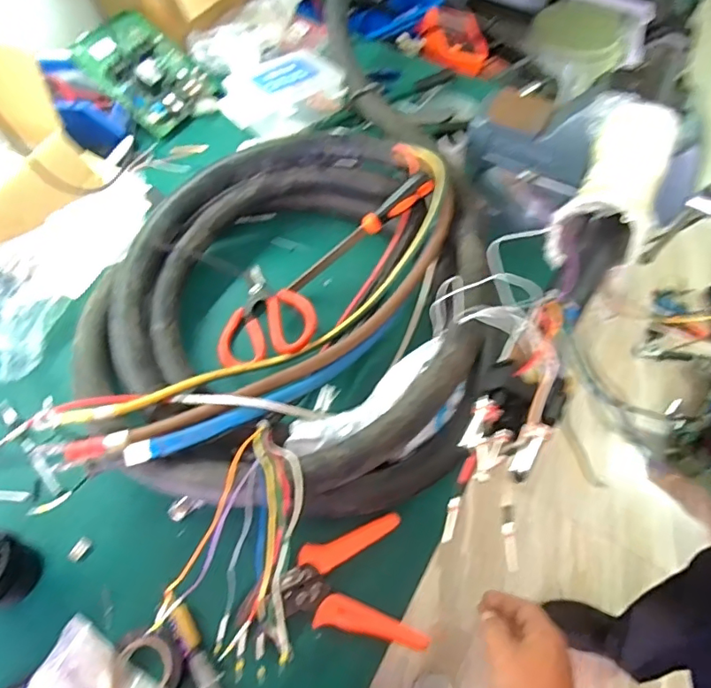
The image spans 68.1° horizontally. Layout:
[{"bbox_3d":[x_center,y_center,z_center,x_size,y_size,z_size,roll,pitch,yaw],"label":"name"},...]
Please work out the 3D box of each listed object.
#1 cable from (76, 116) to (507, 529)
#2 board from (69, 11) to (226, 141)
[{"bbox_3d":[-0.053,-0.046,0.643,0.469,0.107,0.497,0,61,-1],"label":"cable"},{"bbox_3d":[-0.343,-0.457,0.867,0.205,0.040,0.161,45,63,-2],"label":"board"}]

